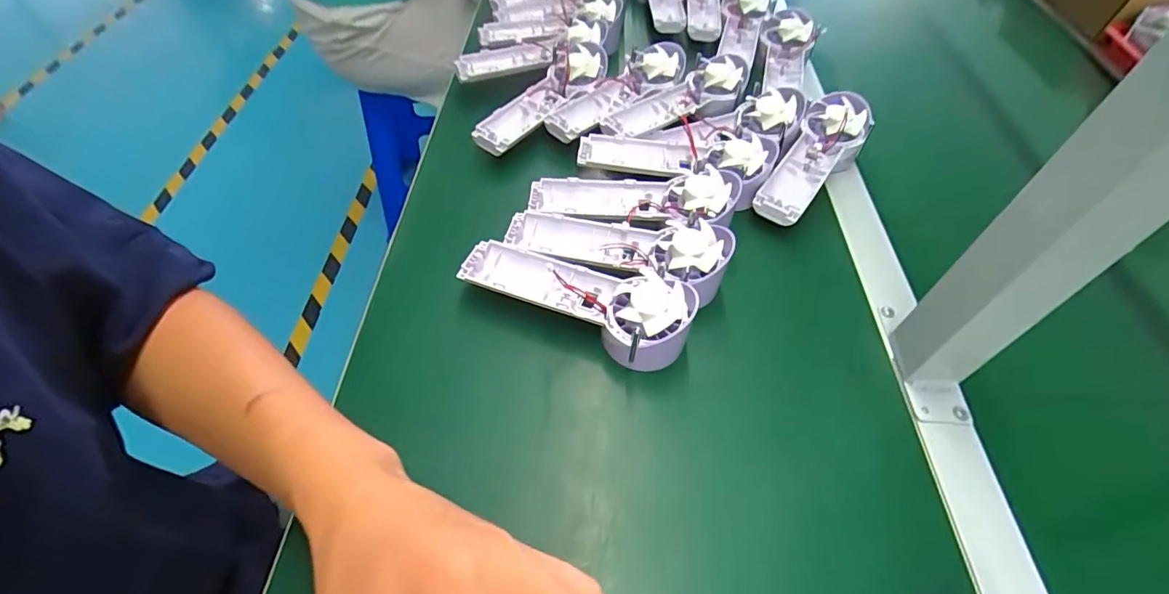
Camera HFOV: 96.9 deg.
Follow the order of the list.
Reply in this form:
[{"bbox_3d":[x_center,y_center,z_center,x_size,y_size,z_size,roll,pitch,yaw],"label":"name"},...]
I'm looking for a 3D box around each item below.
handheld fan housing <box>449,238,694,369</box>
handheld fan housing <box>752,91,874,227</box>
[{"bbox_3d":[-0.005,-0.003,0.388,0.170,0.050,0.062,23,55,14],"label":"handheld fan housing"},{"bbox_3d":[0.223,-0.135,0.491,0.061,0.041,0.181,28,57,18],"label":"handheld fan housing"}]

